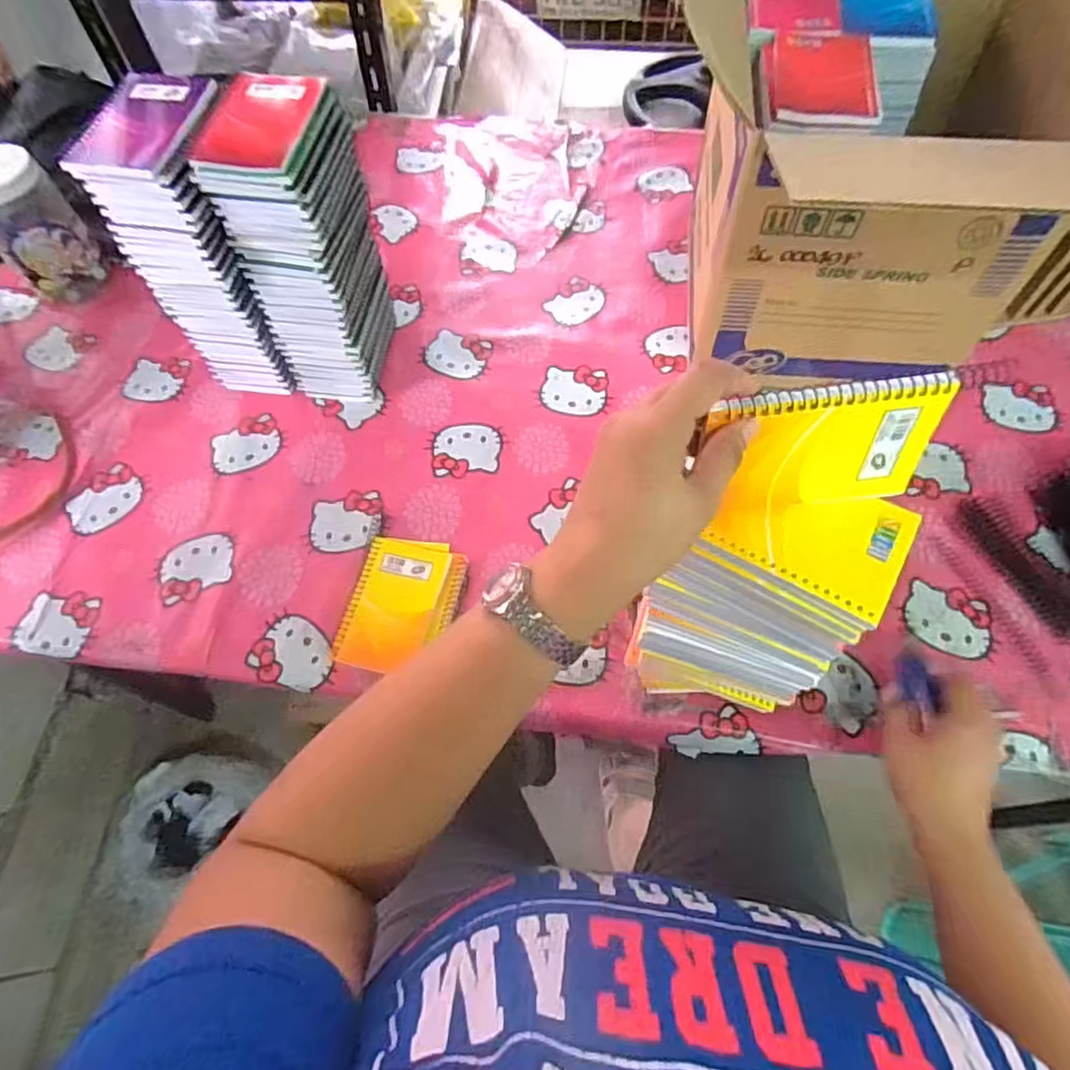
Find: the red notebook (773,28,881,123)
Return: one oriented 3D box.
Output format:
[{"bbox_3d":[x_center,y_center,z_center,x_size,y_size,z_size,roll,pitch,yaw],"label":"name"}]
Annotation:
[{"bbox_3d":[0.248,-0.393,0.542,0.080,0.012,0.135,8,64,5],"label":"red notebook"}]

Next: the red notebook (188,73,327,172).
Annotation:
[{"bbox_3d":[-0.236,-0.361,0.549,0.086,0.007,0.137,4,64,3],"label":"red notebook"}]

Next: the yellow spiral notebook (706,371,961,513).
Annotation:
[{"bbox_3d":[0.159,-0.048,0.351,0.127,0.082,0.006,-6,49,-1],"label":"yellow spiral notebook"}]

